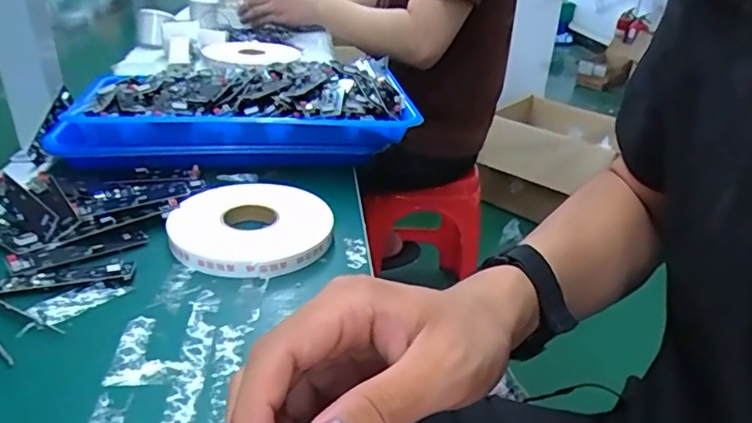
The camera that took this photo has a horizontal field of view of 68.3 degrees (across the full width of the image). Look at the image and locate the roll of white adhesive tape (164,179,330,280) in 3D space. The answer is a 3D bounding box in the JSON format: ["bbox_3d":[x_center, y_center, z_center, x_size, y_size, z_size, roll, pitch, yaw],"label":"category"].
[{"bbox_3d":[-0.100,0.010,0.447,0.122,0.022,0.128,-2,28,-12],"label":"roll of white adhesive tape"}]

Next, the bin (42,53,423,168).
[{"bbox_3d":[-0.147,-0.116,0.616,0.353,0.075,0.240,-1,28,-11],"label":"bin"}]

